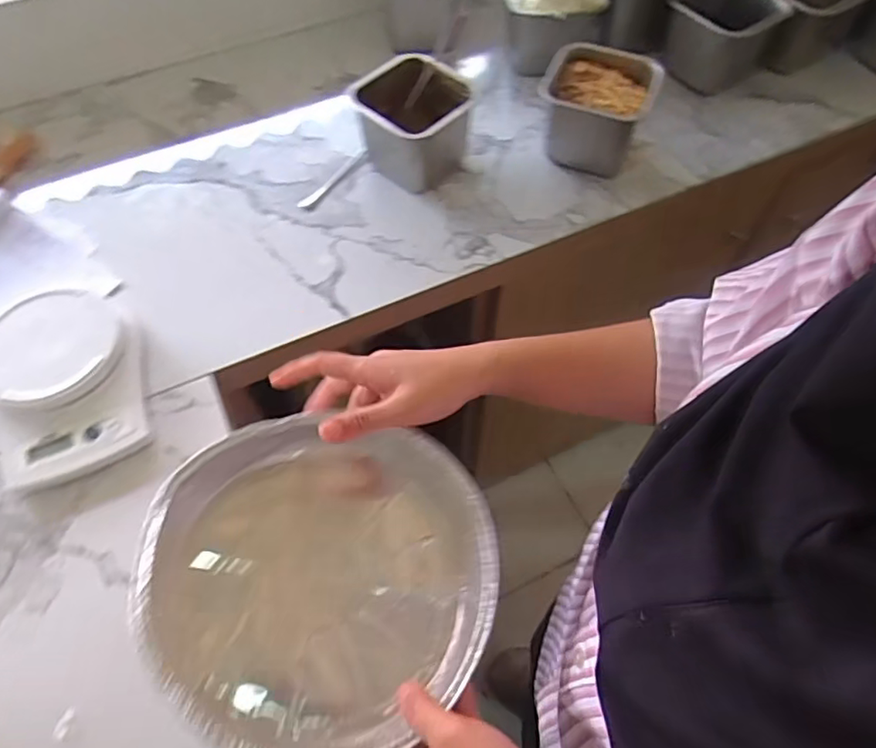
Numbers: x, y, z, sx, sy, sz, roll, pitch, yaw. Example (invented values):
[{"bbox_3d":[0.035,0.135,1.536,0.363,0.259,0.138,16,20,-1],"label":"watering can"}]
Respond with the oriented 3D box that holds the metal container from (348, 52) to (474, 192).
[{"bbox_3d":[-0.023,-0.287,0.693,0.121,0.103,0.123,39,66,20],"label":"metal container"}]

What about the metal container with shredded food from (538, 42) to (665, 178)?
[{"bbox_3d":[0.181,-0.301,0.697,0.125,0.103,0.131,20,61,11],"label":"metal container with shredded food"}]

